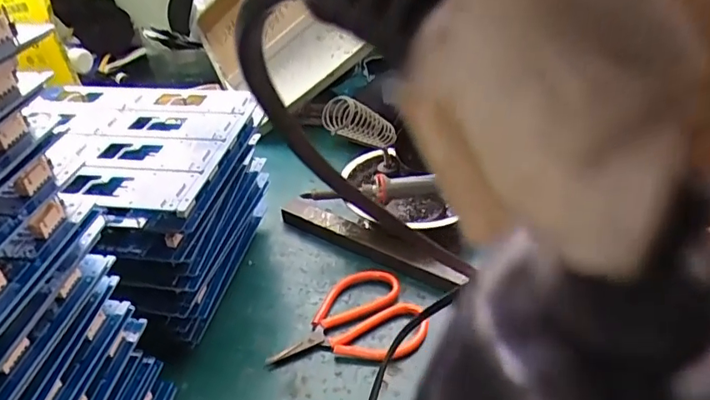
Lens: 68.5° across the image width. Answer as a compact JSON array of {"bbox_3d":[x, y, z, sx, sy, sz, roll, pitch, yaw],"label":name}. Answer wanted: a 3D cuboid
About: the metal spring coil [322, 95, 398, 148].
[{"bbox_3d":[0.007,-0.065,0.448,0.029,0.030,0.085,36,14,36],"label":"metal spring coil"}]

